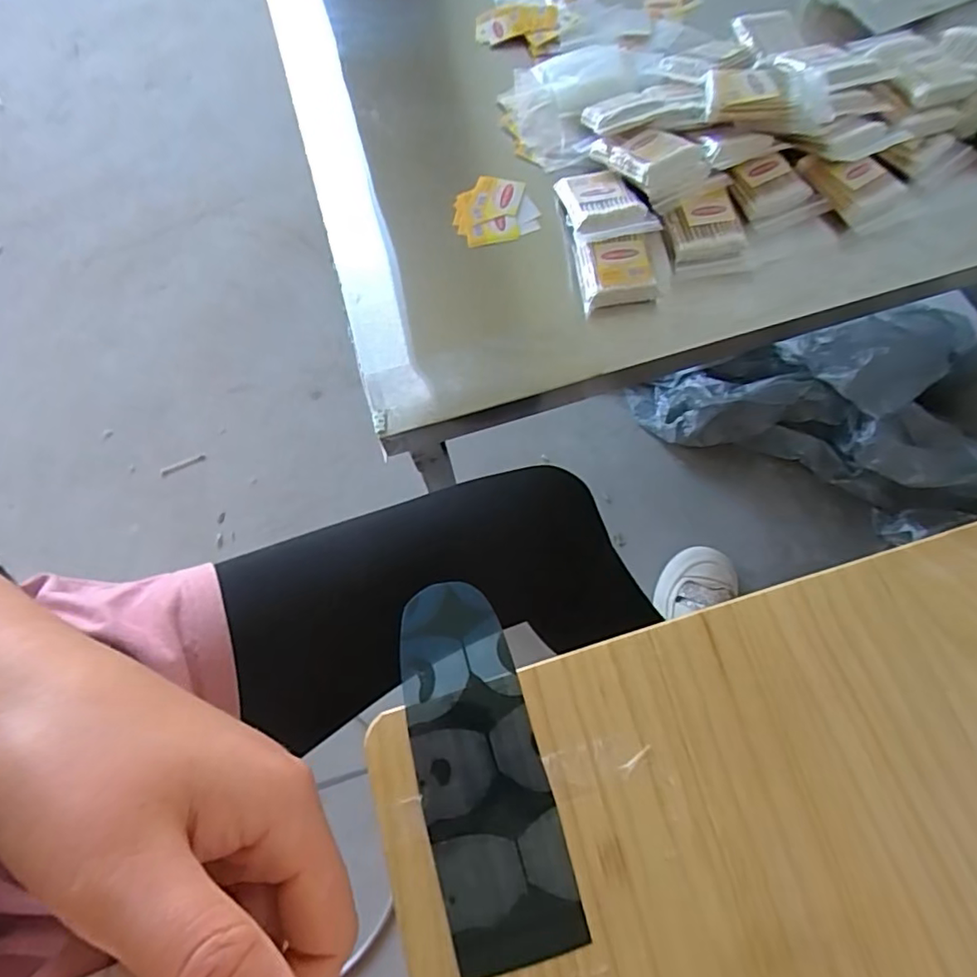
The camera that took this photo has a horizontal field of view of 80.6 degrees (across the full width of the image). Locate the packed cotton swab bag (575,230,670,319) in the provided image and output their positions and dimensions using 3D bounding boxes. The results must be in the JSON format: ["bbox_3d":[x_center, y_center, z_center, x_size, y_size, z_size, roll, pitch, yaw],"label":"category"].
[{"bbox_3d":[0.111,-0.176,0.462,0.073,0.031,0.053,-6,67,0],"label":"packed cotton swab bag"}]

